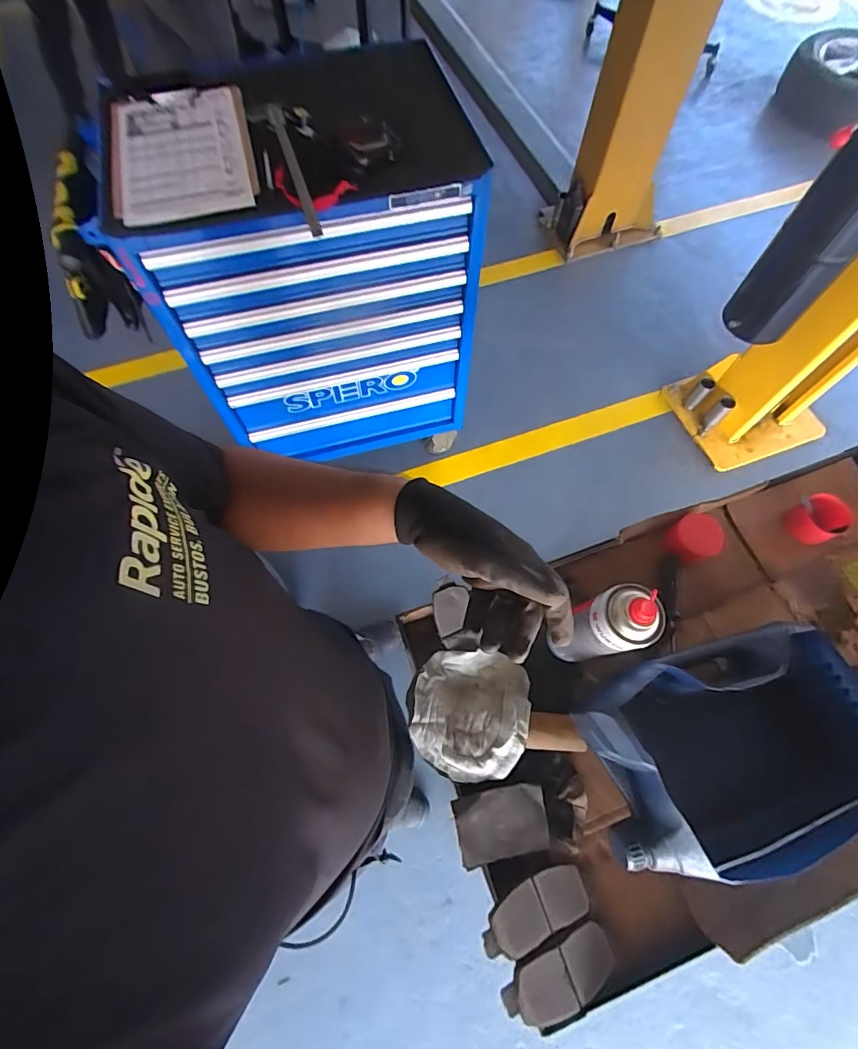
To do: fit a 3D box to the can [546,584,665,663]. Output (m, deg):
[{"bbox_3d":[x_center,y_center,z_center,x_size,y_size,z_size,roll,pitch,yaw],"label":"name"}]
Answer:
[{"bbox_3d":[0.198,0.127,0.554,0.062,0.218,0.063,0,67,0],"label":"can"}]

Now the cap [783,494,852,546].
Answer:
[{"bbox_3d":[0.577,-0.006,0.703,0.069,0.047,0.065,-25,69,-11],"label":"cap"}]

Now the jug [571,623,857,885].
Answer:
[{"bbox_3d":[0.350,0.259,0.536,0.338,0.088,0.224,-14,68,-6],"label":"jug"}]

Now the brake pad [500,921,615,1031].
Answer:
[{"bbox_3d":[0.137,0.468,0.483,0.125,0.016,0.057,-9,66,-23],"label":"brake pad"}]

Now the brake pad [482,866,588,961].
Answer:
[{"bbox_3d":[0.116,0.417,0.510,0.125,0.012,0.053,-11,66,-24],"label":"brake pad"}]

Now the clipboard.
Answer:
[{"bbox_3d":[-0.462,-0.711,0.881,0.248,0.025,0.399,-16,67,-3],"label":"clipboard"}]

